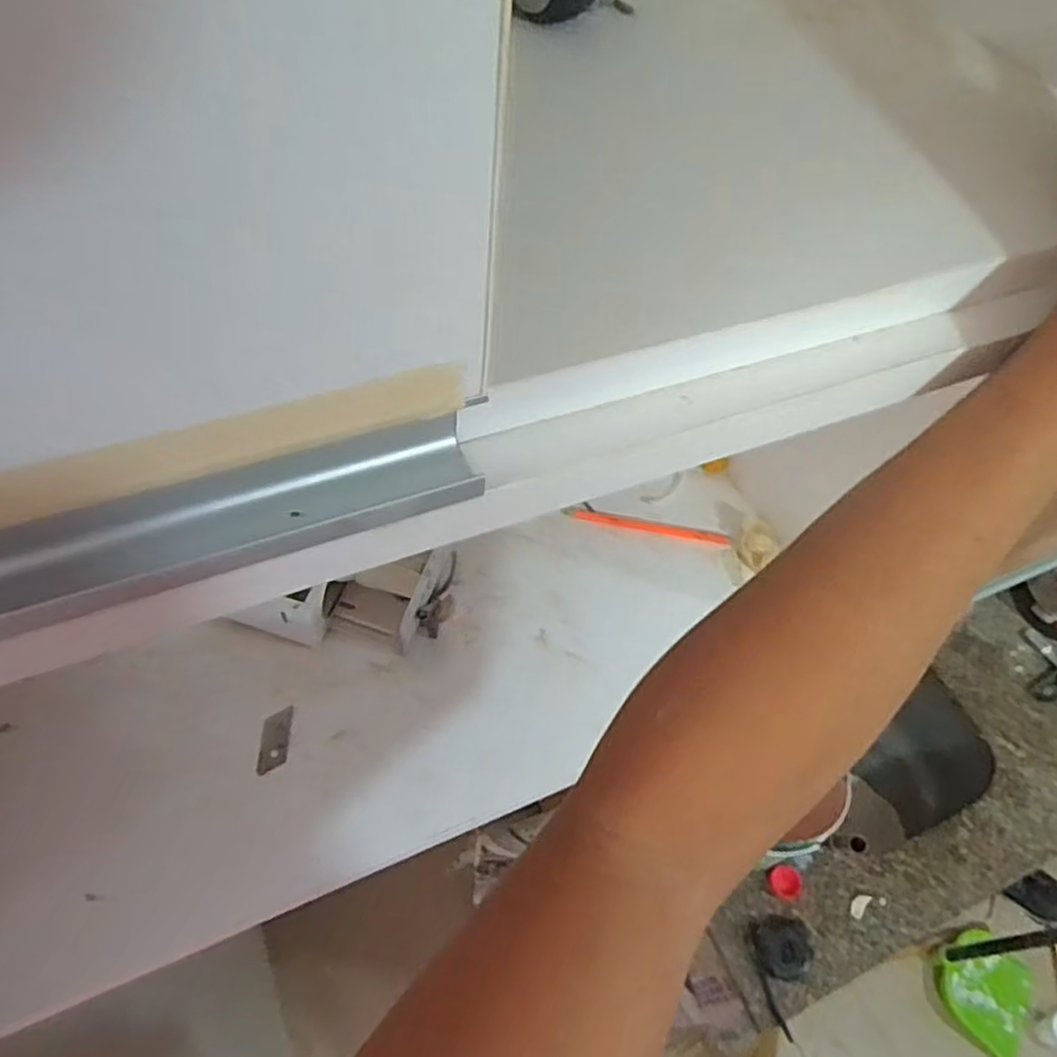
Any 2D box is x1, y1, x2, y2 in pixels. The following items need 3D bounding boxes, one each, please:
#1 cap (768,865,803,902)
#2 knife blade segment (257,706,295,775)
[{"bbox_3d":[0.373,0.515,1.068,0.049,0.023,0.047,3,55,-4],"label":"cap"},{"bbox_3d":[-0.170,0.142,0.495,0.018,0.004,0.044,11,63,-22],"label":"knife blade segment"}]

